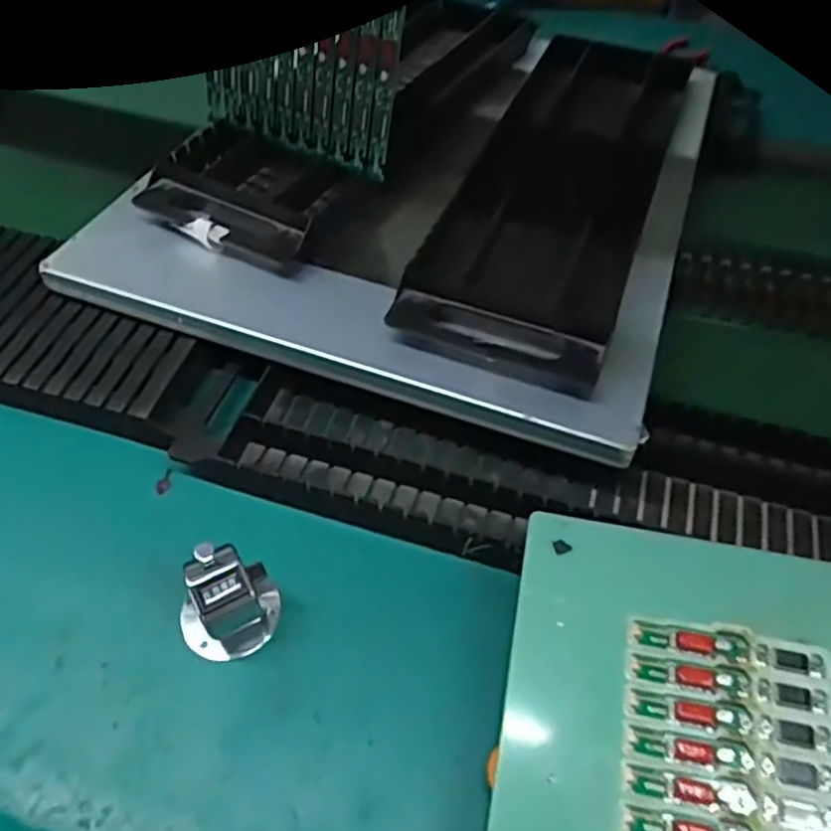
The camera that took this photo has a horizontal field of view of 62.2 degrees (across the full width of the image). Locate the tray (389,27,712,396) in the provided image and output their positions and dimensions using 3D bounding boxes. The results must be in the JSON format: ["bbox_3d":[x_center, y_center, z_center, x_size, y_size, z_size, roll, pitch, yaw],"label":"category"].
[{"bbox_3d":[0.127,-0.198,0.555,0.142,0.039,0.441,19,55,12],"label":"tray"}]

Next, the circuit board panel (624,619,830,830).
[{"bbox_3d":[0.141,0.179,0.305,0.092,0.004,0.163,8,60,10],"label":"circuit board panel"}]

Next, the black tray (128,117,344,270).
[{"bbox_3d":[-0.127,-0.168,0.522,0.139,0.034,0.116,24,56,16],"label":"black tray"}]

